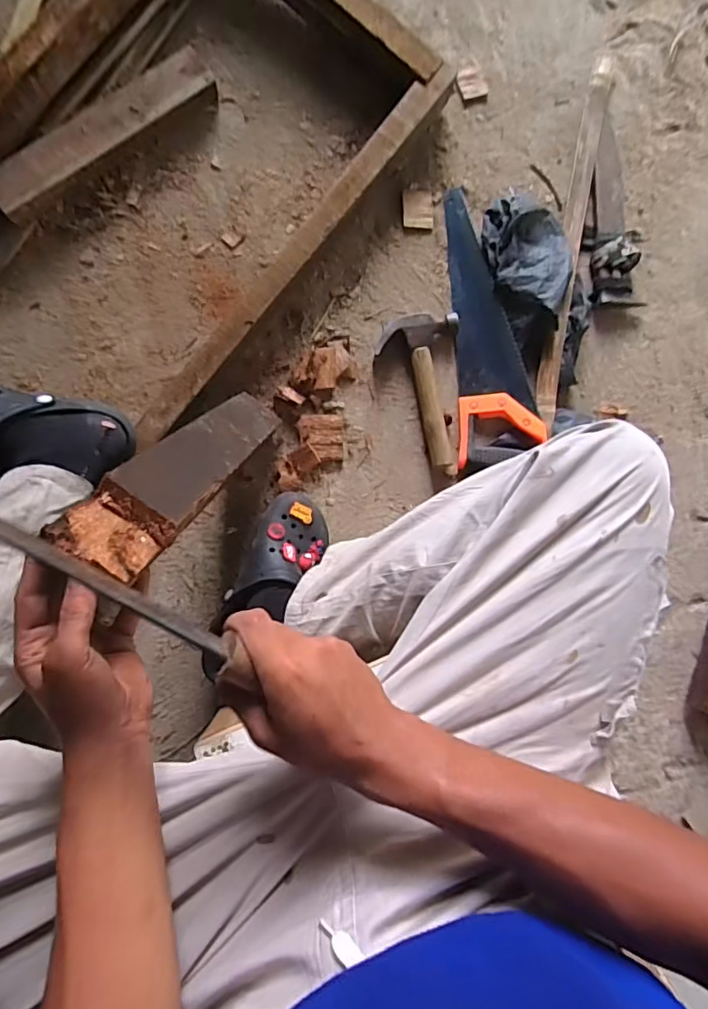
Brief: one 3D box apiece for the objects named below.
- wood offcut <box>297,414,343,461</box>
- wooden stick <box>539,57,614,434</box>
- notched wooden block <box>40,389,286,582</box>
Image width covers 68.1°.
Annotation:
[{"bbox_3d":[-0.045,-0.095,0.740,0.060,0.009,0.064,-2,87,-2],"label":"wood offcut"},{"bbox_3d":[0.317,-0.382,0.755,0.029,0.023,0.555,11,86,-2],"label":"wooden stick"},{"bbox_3d":[-0.151,-0.049,0.529,0.067,0.407,0.042,18,114,-1],"label":"notched wooden block"}]

